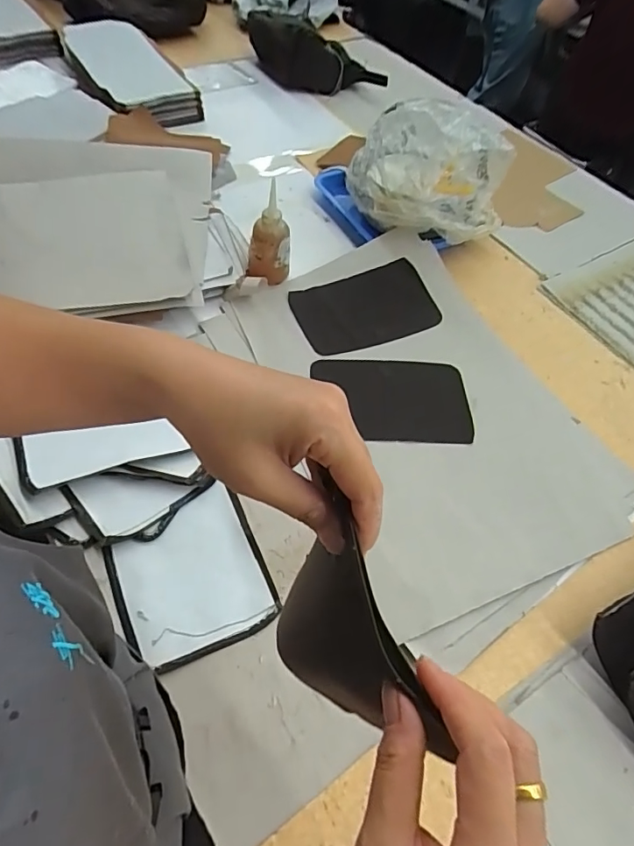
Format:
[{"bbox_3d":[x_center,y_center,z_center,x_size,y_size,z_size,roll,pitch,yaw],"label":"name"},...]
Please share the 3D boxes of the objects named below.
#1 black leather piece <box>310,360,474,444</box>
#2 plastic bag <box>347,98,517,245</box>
[{"bbox_3d":[0.107,-0.035,0.694,0.214,0.010,0.136,1,59,-4],"label":"black leather piece"},{"bbox_3d":[0.187,-0.398,0.783,0.258,0.174,0.122,7,56,-2],"label":"plastic bag"}]

